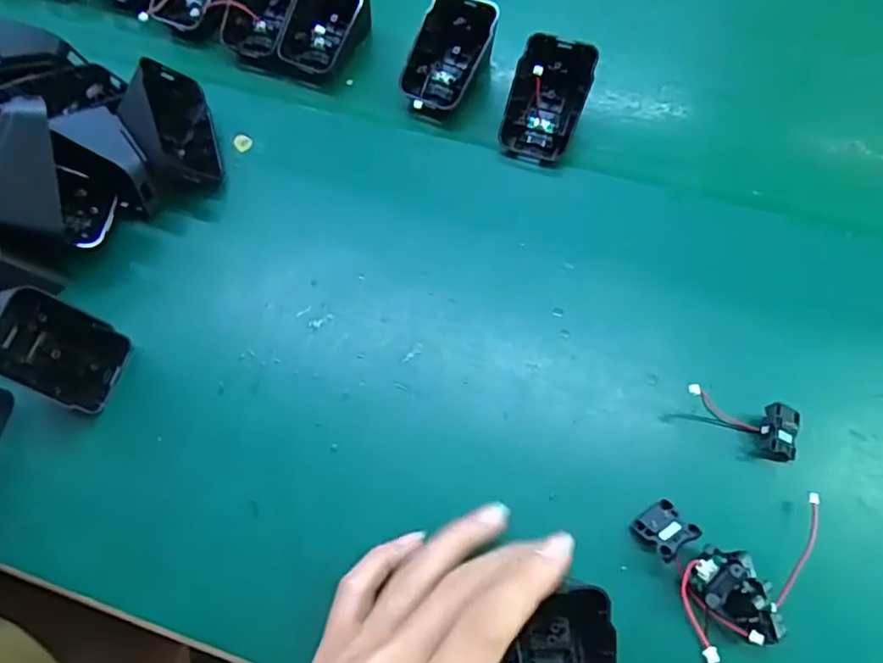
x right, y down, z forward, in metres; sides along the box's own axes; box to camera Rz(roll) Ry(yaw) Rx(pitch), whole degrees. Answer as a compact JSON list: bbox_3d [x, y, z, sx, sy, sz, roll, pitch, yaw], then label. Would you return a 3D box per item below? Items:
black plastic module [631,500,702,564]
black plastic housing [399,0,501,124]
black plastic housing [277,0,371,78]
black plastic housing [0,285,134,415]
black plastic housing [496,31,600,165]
[{"bbox_3d":[0.101,0.089,0.273,0.022,0.011,0.023,-34,52,-10],"label":"black plastic module"},{"bbox_3d":[0.003,-0.171,0.380,0.041,0.042,0.067,28,71,14],"label":"black plastic housing"},{"bbox_3d":[-0.073,-0.200,0.397,0.044,0.041,0.064,23,70,12],"label":"black plastic housing"},{"bbox_3d":[-0.195,0.006,0.296,0.033,0.071,0.043,11,65,24],"label":"black plastic housing"},{"bbox_3d":[0.062,-0.136,0.360,0.043,0.039,0.062,18,69,10],"label":"black plastic housing"}]

